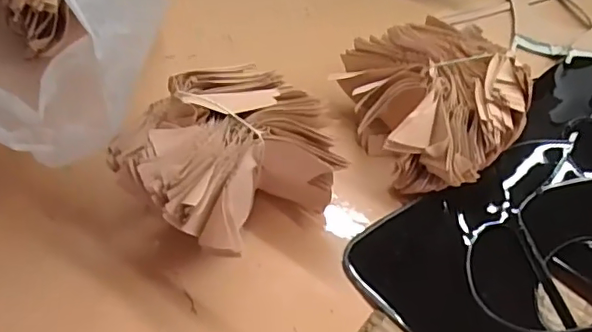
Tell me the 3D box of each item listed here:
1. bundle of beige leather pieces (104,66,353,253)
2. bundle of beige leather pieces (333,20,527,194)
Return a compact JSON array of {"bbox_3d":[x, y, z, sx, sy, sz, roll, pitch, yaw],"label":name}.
[{"bbox_3d":[-0.059,-0.009,0.446,0.154,0.095,0.152,1,57,-1],"label":"bundle of beige leather pieces"},{"bbox_3d":[0.124,-0.052,0.485,0.134,0.079,0.161,-14,59,-11],"label":"bundle of beige leather pieces"}]

